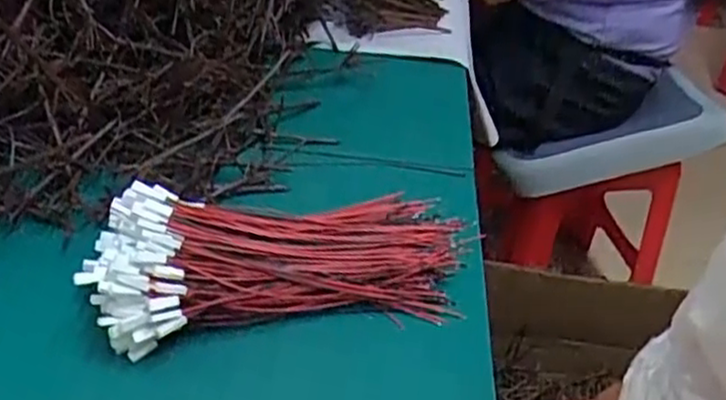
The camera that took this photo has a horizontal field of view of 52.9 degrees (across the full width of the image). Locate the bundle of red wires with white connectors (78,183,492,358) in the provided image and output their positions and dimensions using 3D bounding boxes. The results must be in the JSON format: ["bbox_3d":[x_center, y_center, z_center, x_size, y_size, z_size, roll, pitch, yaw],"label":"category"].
[{"bbox_3d":[-0.054,0.033,0.517,0.264,0.058,0.118,-6,40,-16],"label":"bundle of red wires with white connectors"}]

